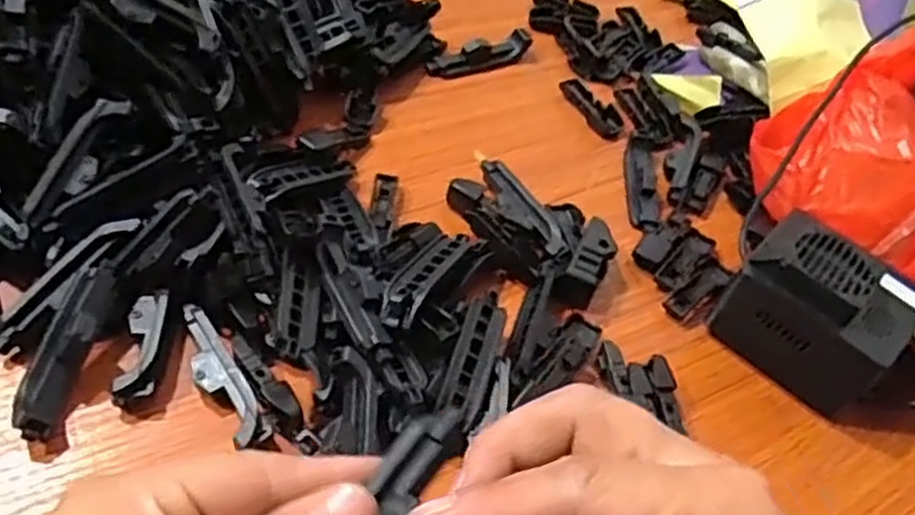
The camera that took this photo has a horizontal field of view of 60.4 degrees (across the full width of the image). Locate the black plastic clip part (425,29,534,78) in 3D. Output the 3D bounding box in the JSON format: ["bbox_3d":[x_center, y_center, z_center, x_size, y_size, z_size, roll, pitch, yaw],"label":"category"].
[{"bbox_3d":[0.014,-0.132,0.511,0.074,0.015,0.015,-19,56,-27],"label":"black plastic clip part"}]

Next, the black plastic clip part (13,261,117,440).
[{"bbox_3d":[-0.156,0.037,0.317,0.021,0.016,0.073,10,61,2],"label":"black plastic clip part"}]

